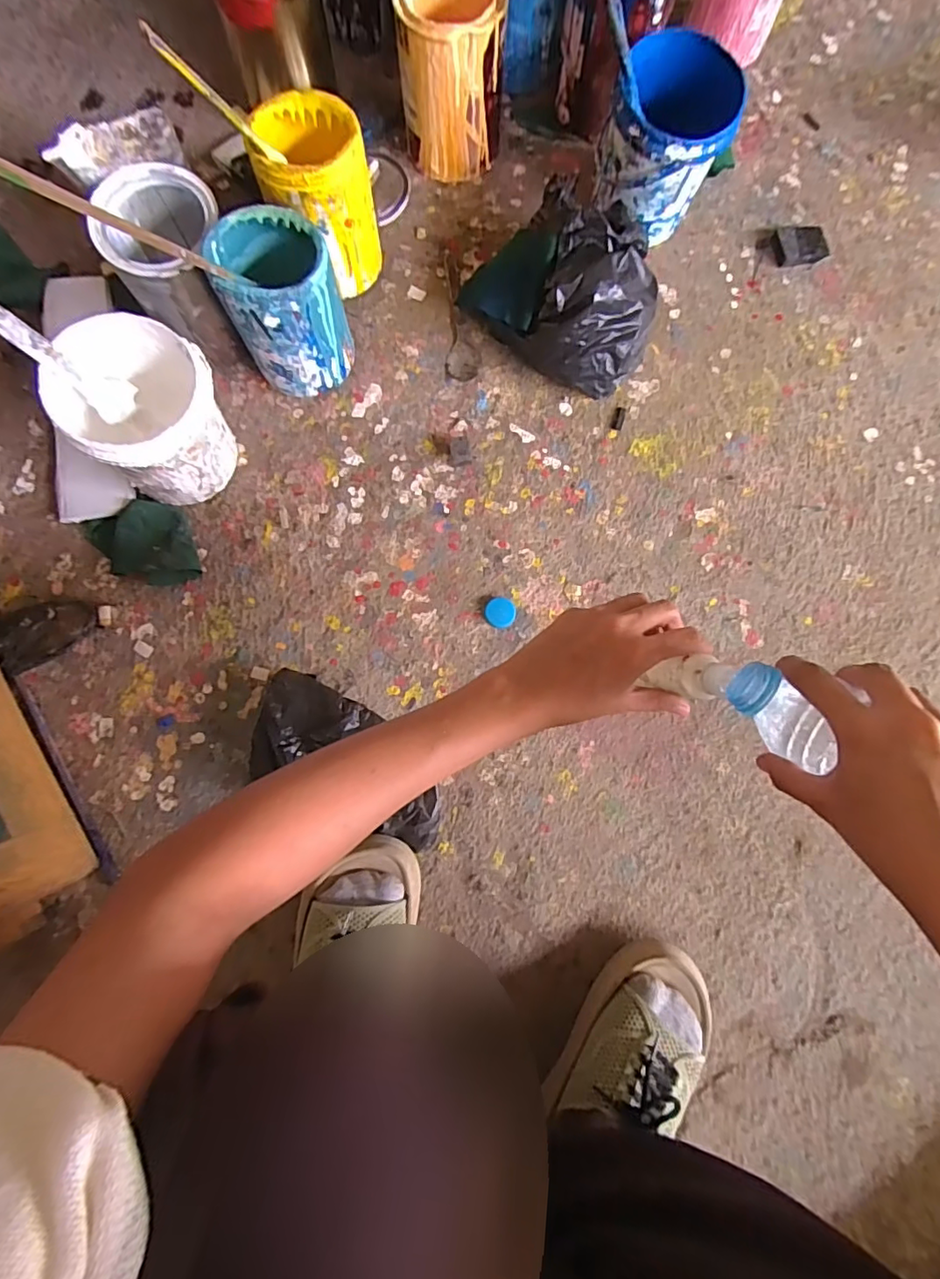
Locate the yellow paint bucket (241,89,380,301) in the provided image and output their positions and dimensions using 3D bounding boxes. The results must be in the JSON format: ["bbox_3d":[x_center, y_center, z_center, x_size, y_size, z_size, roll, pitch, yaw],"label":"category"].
[{"bbox_3d":[-0.151,-0.439,0.549,0.111,0.138,0.103,40,83,5],"label":"yellow paint bucket"}]

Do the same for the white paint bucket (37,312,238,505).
[{"bbox_3d":[-0.288,-0.206,0.509,0.120,0.136,0.122,0,81,-1],"label":"white paint bucket"}]

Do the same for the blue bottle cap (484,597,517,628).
[{"bbox_3d":[0.031,-0.028,0.554,0.031,0.007,0.031,0,81,-1],"label":"blue bottle cap"}]

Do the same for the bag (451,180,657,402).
[{"bbox_3d":[0.104,-0.364,0.563,0.154,0.103,0.192,-44,84,-6],"label":"bag"}]

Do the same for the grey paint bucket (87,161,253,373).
[{"bbox_3d":[-0.281,-0.365,0.537,0.101,0.141,0.128,-7,82,-2],"label":"grey paint bucket"}]

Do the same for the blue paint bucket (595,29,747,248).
[{"bbox_3d":[0.207,-0.524,0.585,0.122,0.125,0.133,24,82,3],"label":"blue paint bucket"}]

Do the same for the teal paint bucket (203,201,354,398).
[{"bbox_3d":[-0.176,-0.320,0.529,0.095,0.139,0.101,0,81,-1],"label":"teal paint bucket"}]

